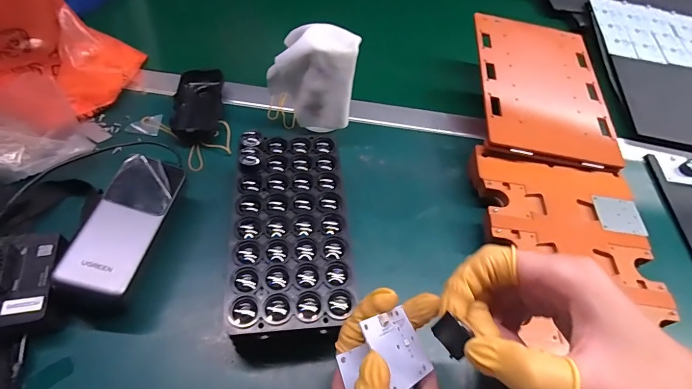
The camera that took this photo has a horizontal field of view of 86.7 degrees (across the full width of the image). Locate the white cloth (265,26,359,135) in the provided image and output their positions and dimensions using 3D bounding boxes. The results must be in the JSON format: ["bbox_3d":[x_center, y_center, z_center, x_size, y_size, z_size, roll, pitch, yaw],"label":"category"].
[{"bbox_3d":[-0.031,-0.139,0.422,0.092,0.102,0.069,19,54,7],"label":"white cloth"}]

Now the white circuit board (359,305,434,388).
[{"bbox_3d":[0.033,0.095,0.227,0.044,0.004,0.041,-1,57,-50],"label":"white circuit board"}]

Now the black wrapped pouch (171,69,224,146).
[{"bbox_3d":[-0.181,-0.104,0.448,0.050,0.024,0.119,-4,56,-6],"label":"black wrapped pouch"}]

